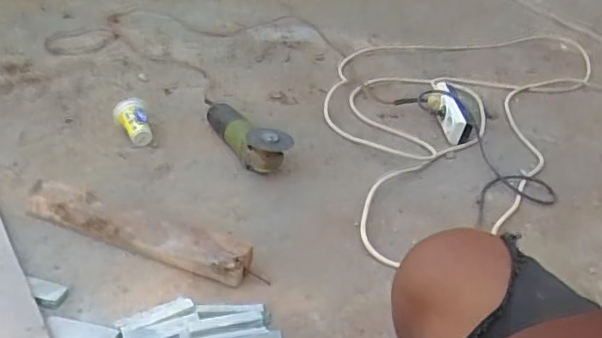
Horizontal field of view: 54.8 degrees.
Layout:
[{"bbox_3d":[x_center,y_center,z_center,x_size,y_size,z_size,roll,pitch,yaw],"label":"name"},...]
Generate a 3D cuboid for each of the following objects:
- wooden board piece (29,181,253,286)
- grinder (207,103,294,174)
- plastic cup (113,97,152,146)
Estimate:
[{"bbox_3d":[-0.263,0.093,0.912,0.398,0.045,0.063,15,34,16],"label":"wooden board piece"},{"bbox_3d":[-0.112,-0.073,1.148,0.083,0.083,0.260,-17,38,-31],"label":"grinder"},{"bbox_3d":[-0.341,-0.096,1.177,0.060,0.072,0.098,-9,35,-21],"label":"plastic cup"}]

